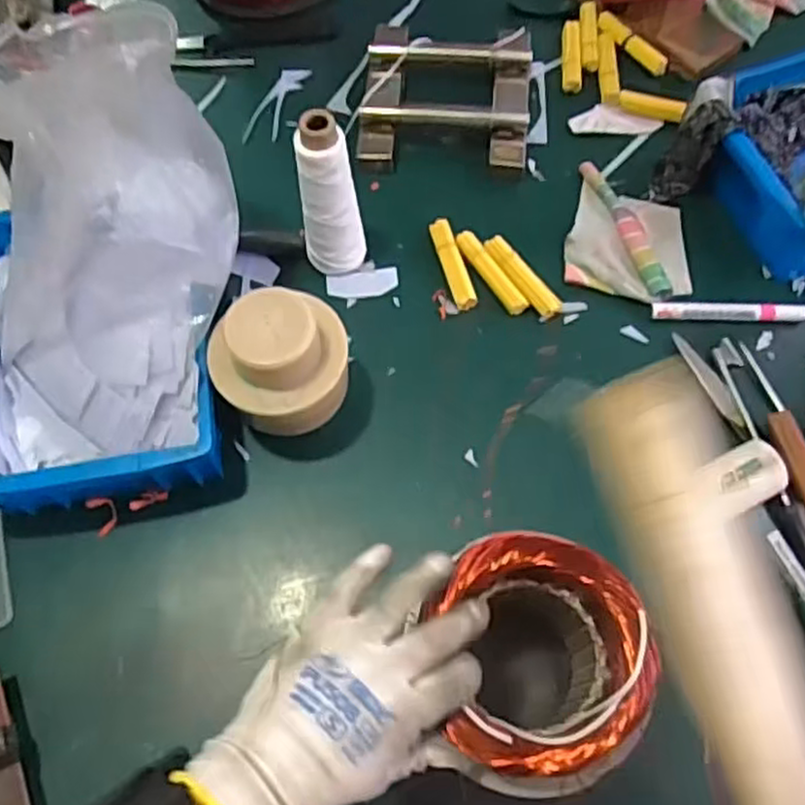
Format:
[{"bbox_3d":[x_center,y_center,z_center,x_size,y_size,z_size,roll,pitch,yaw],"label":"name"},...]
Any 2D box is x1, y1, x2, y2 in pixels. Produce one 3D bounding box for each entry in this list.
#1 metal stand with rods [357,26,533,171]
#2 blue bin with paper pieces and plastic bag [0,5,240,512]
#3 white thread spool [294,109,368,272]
[{"bbox_3d":[0.045,-0.335,0.799,0.187,0.040,0.189,5,66,4],"label":"metal stand with rods"},{"bbox_3d":[-0.247,-0.084,0.578,0.238,0.256,0.265,-9,66,-2],"label":"blue bin with paper pieces and plastic bag"},{"bbox_3d":[-0.066,-0.178,0.662,0.053,0.167,0.049,-1,65,2],"label":"white thread spool"}]

